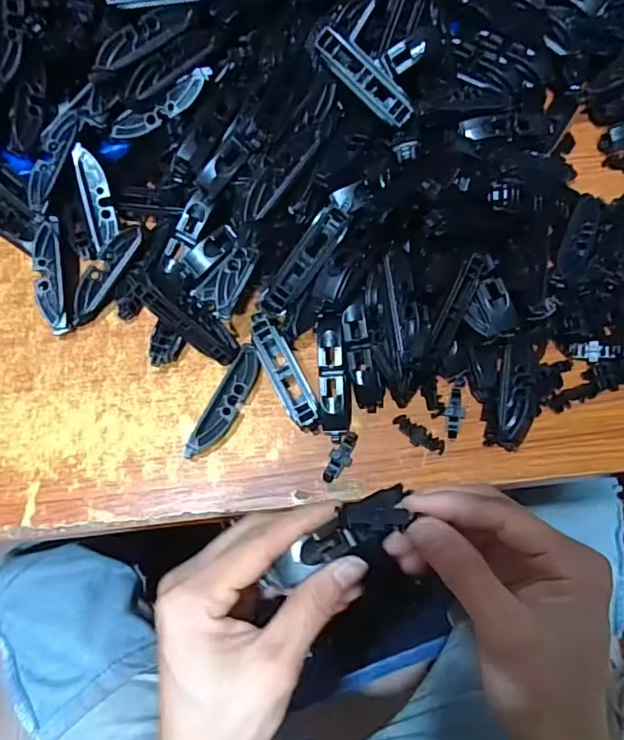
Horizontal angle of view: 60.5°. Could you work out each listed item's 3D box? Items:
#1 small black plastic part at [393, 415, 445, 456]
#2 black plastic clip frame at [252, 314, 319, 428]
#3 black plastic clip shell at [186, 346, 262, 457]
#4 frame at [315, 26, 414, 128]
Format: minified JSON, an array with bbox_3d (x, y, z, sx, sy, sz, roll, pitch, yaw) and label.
[{"bbox_3d":[0.069,0.041,0.342,0.036,0.004,0.013,37,75,11],"label":"small black plastic part"},{"bbox_3d":[-0.019,0.002,0.347,0.020,0.021,0.079,-26,74,-9],"label":"black plastic clip frame"},{"bbox_3d":[-0.054,0.022,0.341,0.017,0.018,0.078,26,73,8],"label":"black plastic clip shell"},{"bbox_3d":[0.032,-0.179,0.329,0.073,0.011,0.016,44,76,-1],"label":"frame"}]

